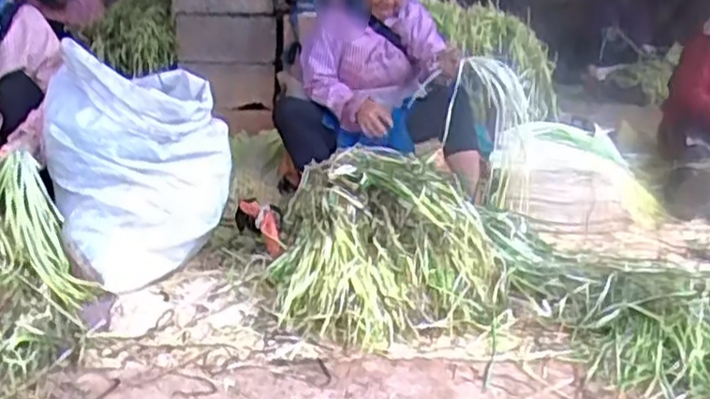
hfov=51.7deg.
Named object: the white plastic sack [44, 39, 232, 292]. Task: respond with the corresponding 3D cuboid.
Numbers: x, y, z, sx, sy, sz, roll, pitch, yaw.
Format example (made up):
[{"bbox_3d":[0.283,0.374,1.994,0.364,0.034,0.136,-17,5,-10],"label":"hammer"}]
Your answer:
[{"bbox_3d":[-0.537,-0.091,1.880,0.441,0.474,0.306,-12,21,-39],"label":"white plastic sack"}]

